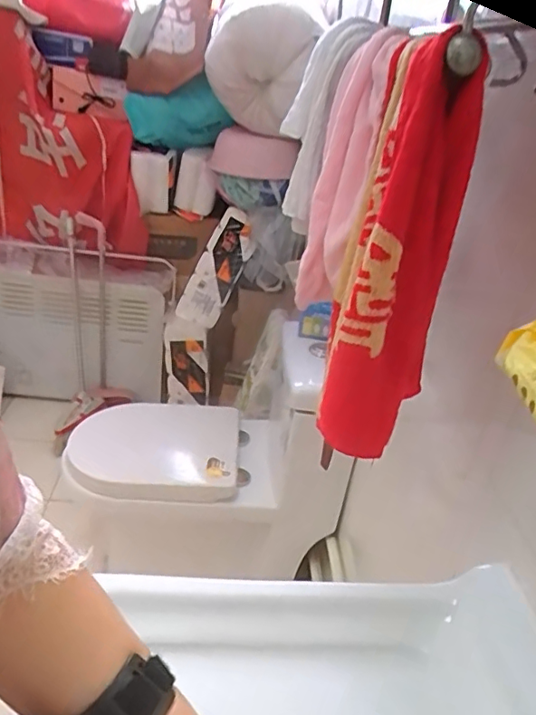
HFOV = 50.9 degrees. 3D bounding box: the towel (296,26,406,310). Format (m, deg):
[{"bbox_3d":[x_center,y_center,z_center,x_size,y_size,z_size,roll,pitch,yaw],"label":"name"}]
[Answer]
[{"bbox_3d":[0.083,-0.202,0.650,0.052,0.307,0.156,8,27,0],"label":"towel"}]

